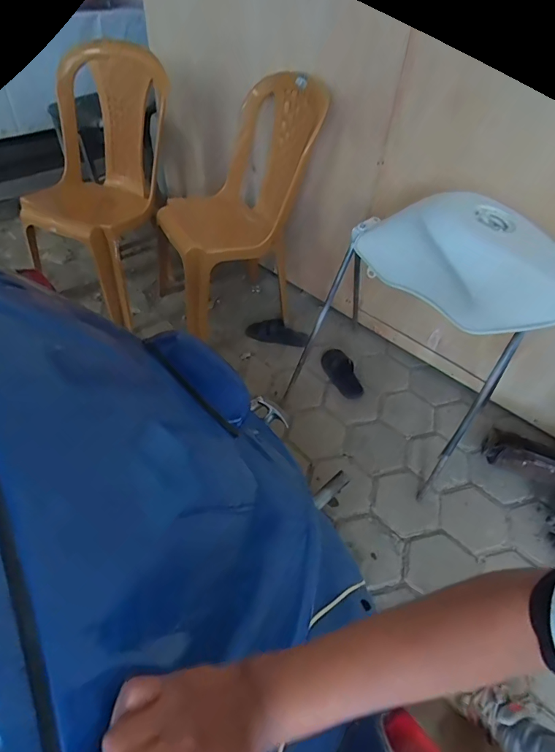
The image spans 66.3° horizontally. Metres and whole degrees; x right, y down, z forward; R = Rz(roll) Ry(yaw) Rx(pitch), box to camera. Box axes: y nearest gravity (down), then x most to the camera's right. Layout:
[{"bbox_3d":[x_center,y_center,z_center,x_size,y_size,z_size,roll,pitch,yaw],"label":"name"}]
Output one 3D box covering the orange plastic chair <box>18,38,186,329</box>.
[{"bbox_3d":[-0.672,-0.716,1.619,0.450,0.786,0.619,14,47,8],"label":"orange plastic chair"}]

